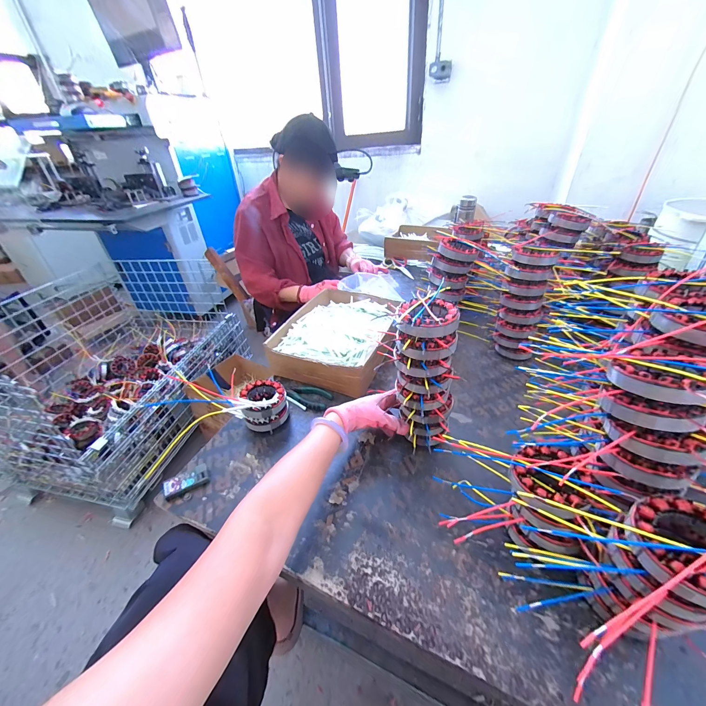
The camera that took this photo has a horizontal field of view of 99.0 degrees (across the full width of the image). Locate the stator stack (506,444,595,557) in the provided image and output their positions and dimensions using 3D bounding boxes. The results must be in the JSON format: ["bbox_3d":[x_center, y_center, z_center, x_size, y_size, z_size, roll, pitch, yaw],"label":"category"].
[{"bbox_3d":[0.243,0.192,0.394,0.086,0.137,0.094,17,42,26],"label":"stator stack"}]

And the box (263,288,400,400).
[{"bbox_3d":[-0.033,-0.050,0.771,0.246,0.085,0.331,9,39,18],"label":"box"}]

